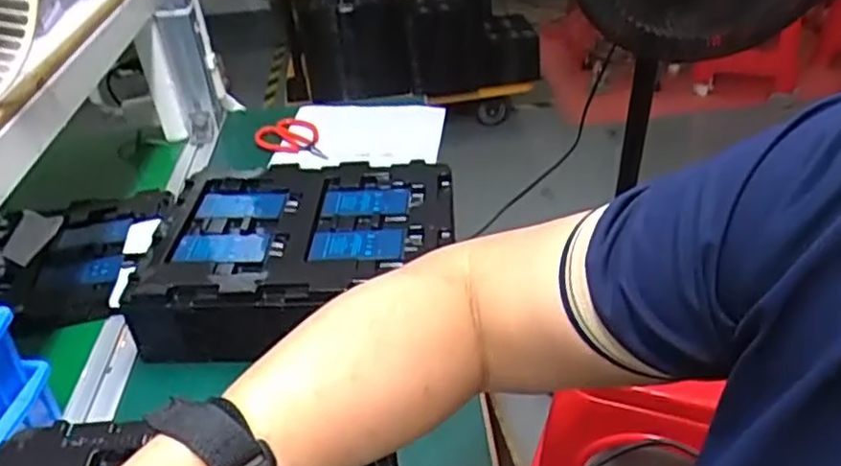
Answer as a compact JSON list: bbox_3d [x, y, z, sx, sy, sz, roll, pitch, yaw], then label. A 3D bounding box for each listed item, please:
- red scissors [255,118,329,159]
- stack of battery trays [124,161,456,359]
[{"bbox_3d":[-0.171,-0.124,0.954,0.081,0.012,0.105,-32,56,-28],"label":"red scissors"},{"bbox_3d":[-0.111,0.011,0.678,0.277,0.067,0.232,-3,34,3],"label":"stack of battery trays"}]

